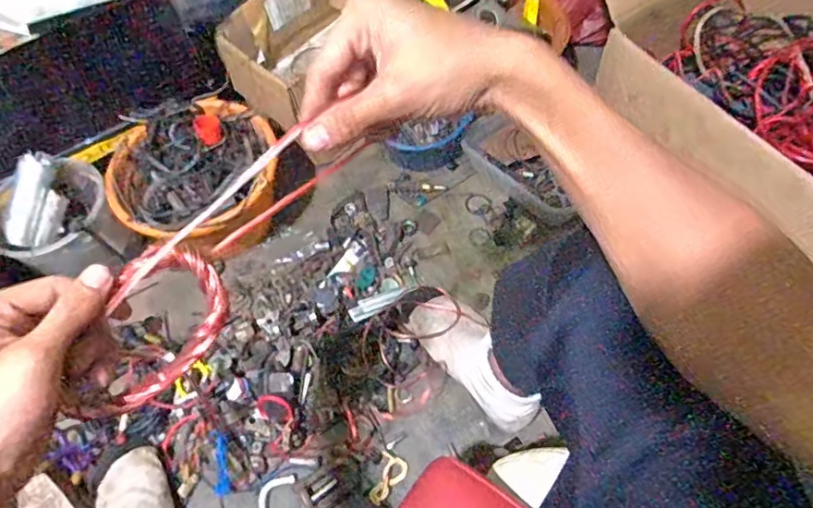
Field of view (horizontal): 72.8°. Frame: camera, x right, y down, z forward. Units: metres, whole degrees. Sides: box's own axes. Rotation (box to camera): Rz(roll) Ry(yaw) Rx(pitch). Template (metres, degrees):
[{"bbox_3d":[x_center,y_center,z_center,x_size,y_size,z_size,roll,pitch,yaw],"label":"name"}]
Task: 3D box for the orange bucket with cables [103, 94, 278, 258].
[{"bbox_3d":[-0.313,-0.102,0.873,0.240,0.178,0.258,-1,60,2],"label":"orange bucket with cables"}]

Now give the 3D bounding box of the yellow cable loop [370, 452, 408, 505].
[{"bbox_3d":[-0.022,0.303,0.737,0.037,0.011,0.064,14,62,11],"label":"yellow cable loop"}]

